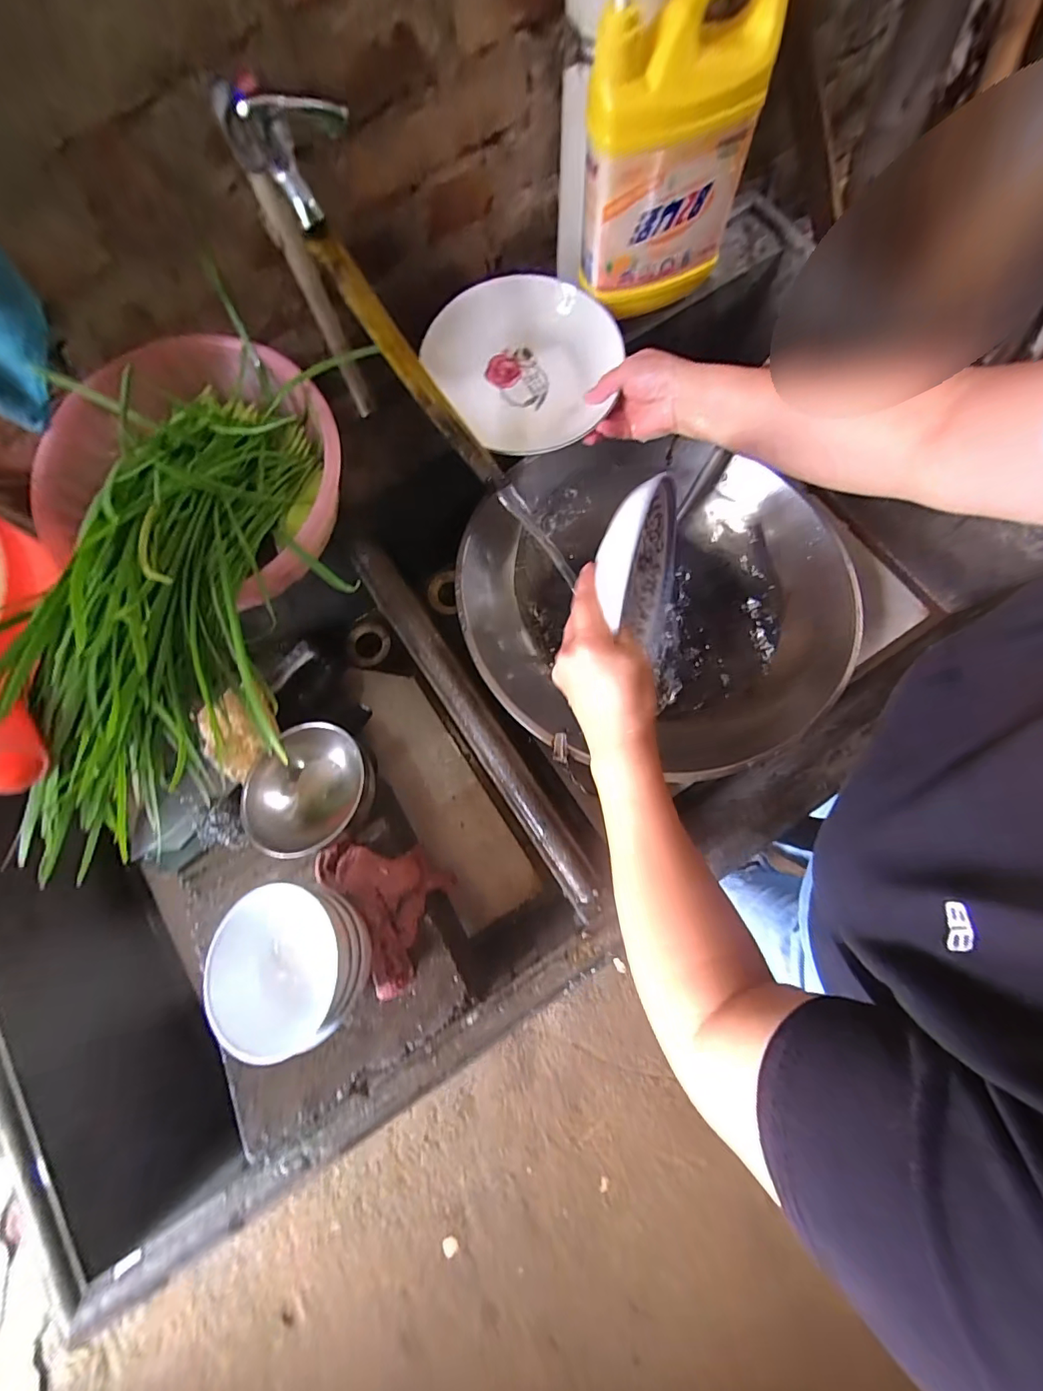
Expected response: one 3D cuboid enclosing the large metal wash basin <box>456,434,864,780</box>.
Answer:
[{"bbox_3d":[0.151,-0.107,0.557,0.417,0.102,0.380,0,78,2],"label":"large metal wash basin"}]

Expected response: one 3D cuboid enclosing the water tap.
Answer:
[{"bbox_3d":[-0.148,-0.347,0.322,0.076,0.062,0.026,6,78,3],"label":"water tap"}]

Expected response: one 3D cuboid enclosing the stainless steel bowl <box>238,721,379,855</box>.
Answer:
[{"bbox_3d":[-0.191,0.085,0.462,0.102,0.053,0.116,-2,78,1],"label":"stainless steel bowl"}]

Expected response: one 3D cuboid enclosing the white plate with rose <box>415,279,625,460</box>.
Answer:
[{"bbox_3d":[0.016,-0.334,0.511,0.192,0.049,0.187,0,78,2],"label":"white plate with rose"}]

